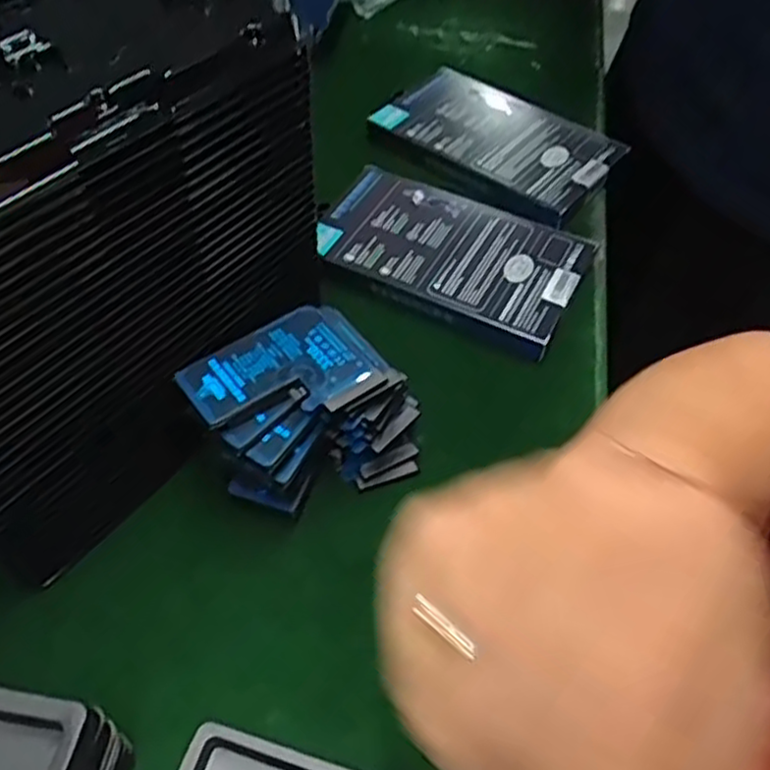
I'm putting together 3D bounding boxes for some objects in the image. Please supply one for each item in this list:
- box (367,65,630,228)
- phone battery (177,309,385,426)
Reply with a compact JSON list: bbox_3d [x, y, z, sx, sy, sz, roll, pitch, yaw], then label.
[{"bbox_3d":[0.076,-0.174,0.532,0.162,0.025,0.094,35,58,21],"label":"box"},{"bbox_3d":[-0.047,-0.004,0.342,0.077,0.004,0.057,-30,60,-24],"label":"phone battery"}]

